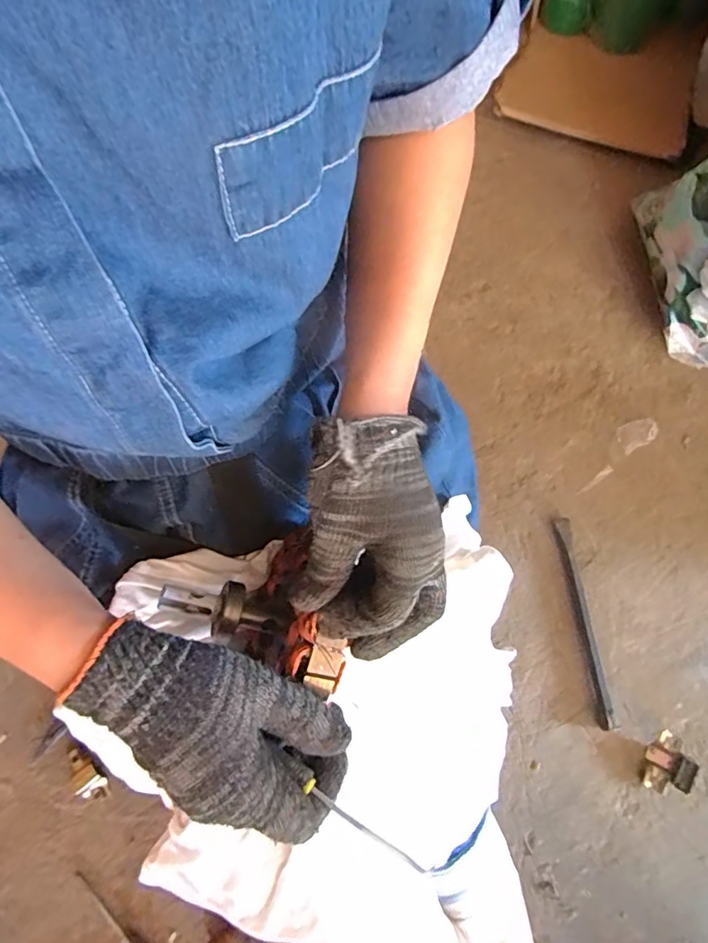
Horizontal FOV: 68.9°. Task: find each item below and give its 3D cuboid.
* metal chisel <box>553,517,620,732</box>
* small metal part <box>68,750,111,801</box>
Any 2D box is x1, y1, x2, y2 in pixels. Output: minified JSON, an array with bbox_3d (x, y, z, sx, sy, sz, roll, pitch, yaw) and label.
[{"bbox_3d":[0.305,0.192,0.685,0.024,0.017,0.268,-6,71,-2],"label":"metal chisel"},{"bbox_3d":[-0.335,0.380,0.641,0.069,0.010,0.035,42,76,13],"label":"small metal part"}]

